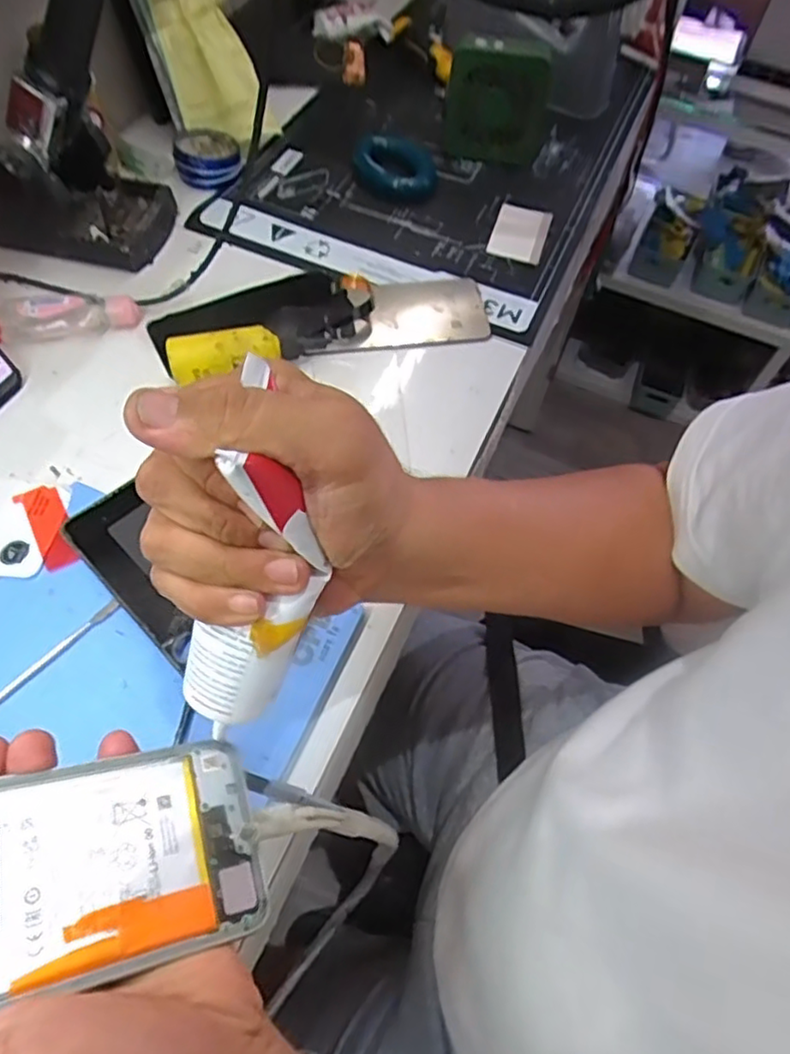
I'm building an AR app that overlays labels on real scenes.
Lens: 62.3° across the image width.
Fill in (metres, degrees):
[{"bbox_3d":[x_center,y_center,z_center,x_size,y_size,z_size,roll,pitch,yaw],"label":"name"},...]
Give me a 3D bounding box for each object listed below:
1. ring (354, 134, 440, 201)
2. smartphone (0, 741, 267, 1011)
[{"bbox_3d":[0.000,-0.360,0.650,0.082,0.026,0.089,1,59,-2],"label":"ring"},{"bbox_3d":[-0.131,0.122,0.225,0.166,0.006,0.072,-1,56,-31],"label":"smartphone"}]

